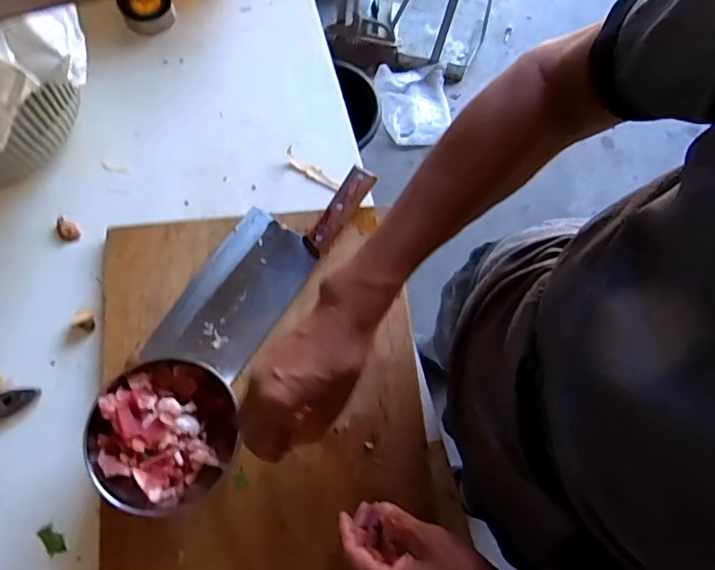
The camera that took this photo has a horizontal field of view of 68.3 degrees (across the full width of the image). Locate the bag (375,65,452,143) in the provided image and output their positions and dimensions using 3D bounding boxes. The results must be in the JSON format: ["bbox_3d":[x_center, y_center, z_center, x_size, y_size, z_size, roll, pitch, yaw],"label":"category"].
[{"bbox_3d":[0.175,-0.548,1.600,0.219,0.062,0.251,-6,75,-5],"label":"bag"}]

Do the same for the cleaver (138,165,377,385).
[{"bbox_3d":[-0.103,-0.028,0.590,0.097,0.018,0.291,33,78,6],"label":"cleaver"}]

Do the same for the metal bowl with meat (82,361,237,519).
[{"bbox_3d":[-0.186,0.141,0.510,0.128,0.075,0.133,0,76,-1],"label":"metal bowl with meat"}]

